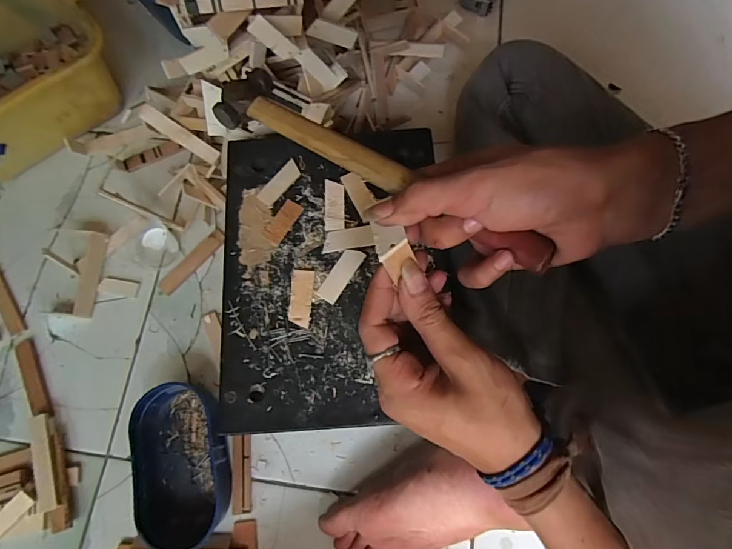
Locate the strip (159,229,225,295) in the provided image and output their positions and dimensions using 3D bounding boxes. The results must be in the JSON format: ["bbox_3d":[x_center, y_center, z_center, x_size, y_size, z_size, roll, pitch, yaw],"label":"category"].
[{"bbox_3d":[-0.212,-0.015,0.527,0.019,0.007,0.098,42,78,13],"label":"strip"}]

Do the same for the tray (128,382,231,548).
[{"bbox_3d":[-0.194,0.196,0.447,0.106,0.039,0.158,-12,73,-2],"label":"tray"}]

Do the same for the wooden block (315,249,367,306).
[{"bbox_3d":[-0.022,0.000,0.385,0.019,0.004,0.053,32,76,11],"label":"wooden block"}]

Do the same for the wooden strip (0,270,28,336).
[{"bbox_3d":[-0.437,0.030,0.519,0.021,0.004,0.097,-35,75,-9],"label":"wooden strip"}]

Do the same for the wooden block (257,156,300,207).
[{"bbox_3d":[-0.082,-0.088,0.411,0.016,0.006,0.050,39,77,12],"label":"wooden block"}]

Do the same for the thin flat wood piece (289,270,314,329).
[{"bbox_3d":[-0.057,0.020,0.378,0.019,0.005,0.050,2,73,2],"label":"thin flat wood piece"}]

